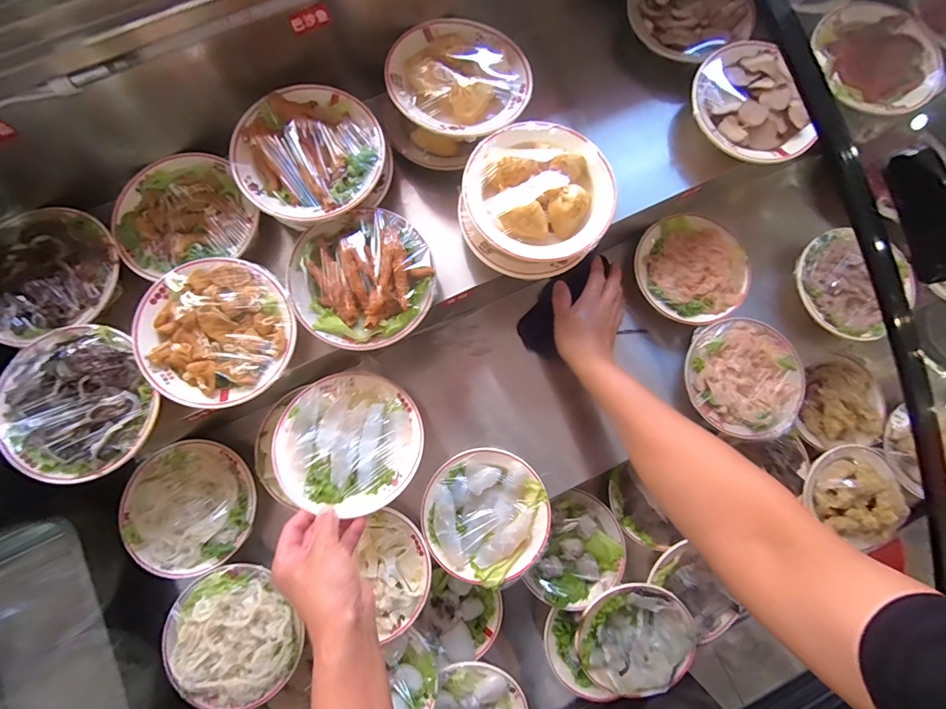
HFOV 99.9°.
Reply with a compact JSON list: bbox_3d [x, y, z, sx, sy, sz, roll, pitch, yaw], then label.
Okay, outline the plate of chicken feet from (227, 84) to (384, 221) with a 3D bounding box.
[{"bbox_3d":[-0.167,-0.206,0.419,0.146,0.045,0.143,-18,80,-4],"label":"plate of chicken feet"}]

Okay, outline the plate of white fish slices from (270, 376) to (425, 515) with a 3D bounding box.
[{"bbox_3d":[-0.133,0.094,0.438,0.146,0.030,0.146,4,67,-10],"label":"plate of white fish slices"}]

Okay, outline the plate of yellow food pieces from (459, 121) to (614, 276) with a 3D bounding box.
[{"bbox_3d":[0.067,-0.164,0.413,0.148,0.059,0.147,0,79,-1],"label":"plate of yellow food pieces"}]

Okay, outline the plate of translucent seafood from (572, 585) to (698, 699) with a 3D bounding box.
[{"bbox_3d":[0.213,0.376,0.527,0.145,0.052,0.141,0,79,-1],"label":"plate of translucent seafood"}]

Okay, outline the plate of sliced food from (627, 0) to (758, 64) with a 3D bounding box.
[{"bbox_3d":[0.269,-0.435,0.503,0.136,0.023,0.147,0,79,-1],"label":"plate of sliced food"}]

